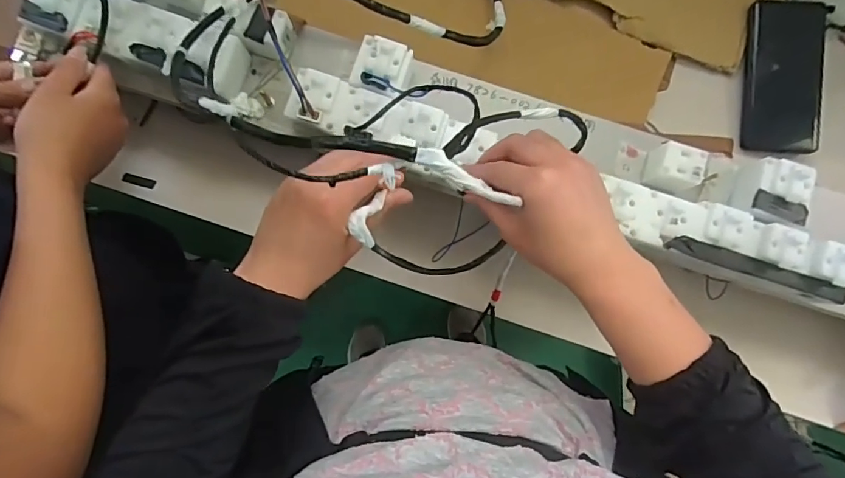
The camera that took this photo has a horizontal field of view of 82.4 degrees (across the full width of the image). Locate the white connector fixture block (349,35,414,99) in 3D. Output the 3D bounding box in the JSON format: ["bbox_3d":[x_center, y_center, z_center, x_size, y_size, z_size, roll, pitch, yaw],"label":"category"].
[{"bbox_3d":[-0.036,-0.148,0.419,0.045,0.019,0.047,17,83,1],"label":"white connector fixture block"}]

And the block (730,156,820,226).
[{"bbox_3d":[0.306,-0.040,0.423,0.051,0.045,0.053,21,84,1],"label":"block"}]

